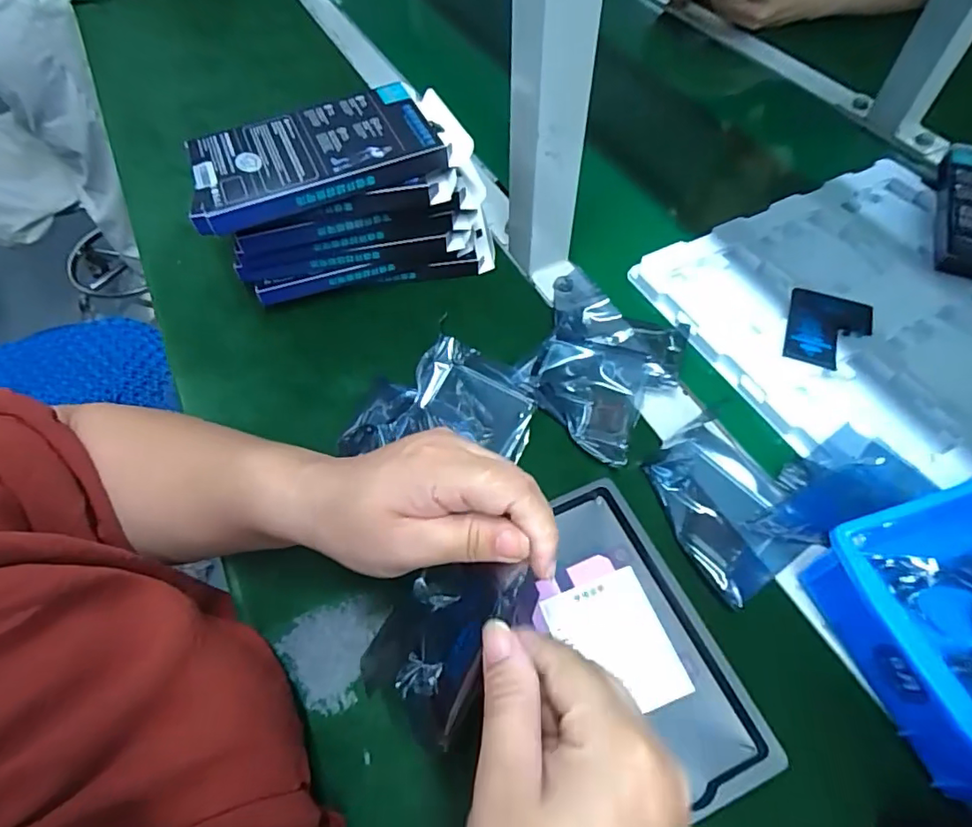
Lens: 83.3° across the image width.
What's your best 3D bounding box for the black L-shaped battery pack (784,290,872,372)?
[{"bbox_3d":[0.265,-0.064,0.424,0.058,0.007,0.079,15,55,20],"label":"black L-shaped battery pack"}]

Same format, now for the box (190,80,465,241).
[{"bbox_3d":[-0.114,-0.183,0.386,0.189,0.023,0.090,-21,58,-12],"label":"box"}]

